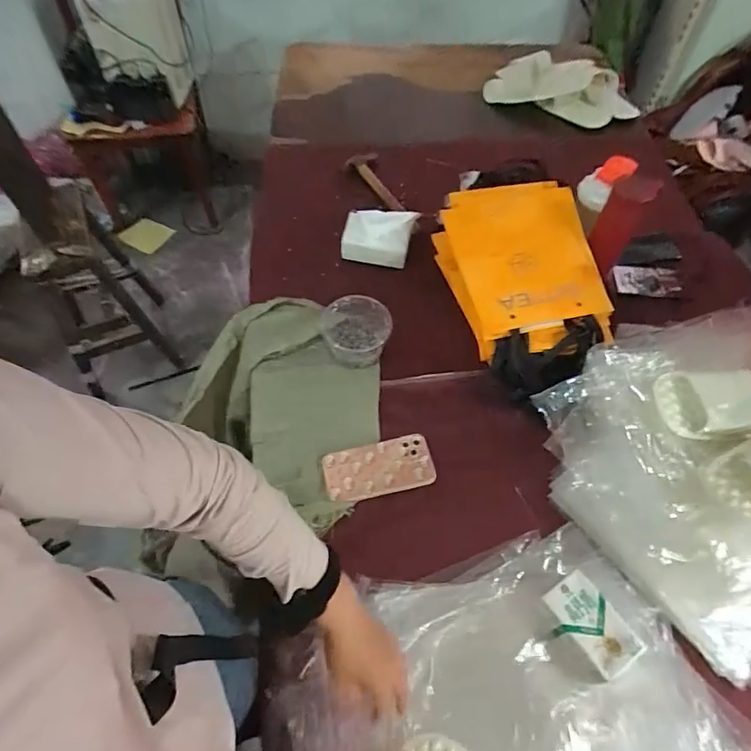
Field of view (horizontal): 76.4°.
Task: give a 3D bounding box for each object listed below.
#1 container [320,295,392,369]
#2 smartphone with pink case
[{"bbox_3d":[-0.033,-0.072,0.821,0.118,0.080,0.099,0,57,0],"label":"container"},{"bbox_3d":[0.005,0.141,0.728,0.163,0.012,0.080,-11,57,-7],"label":"smartphone with pink case"}]

